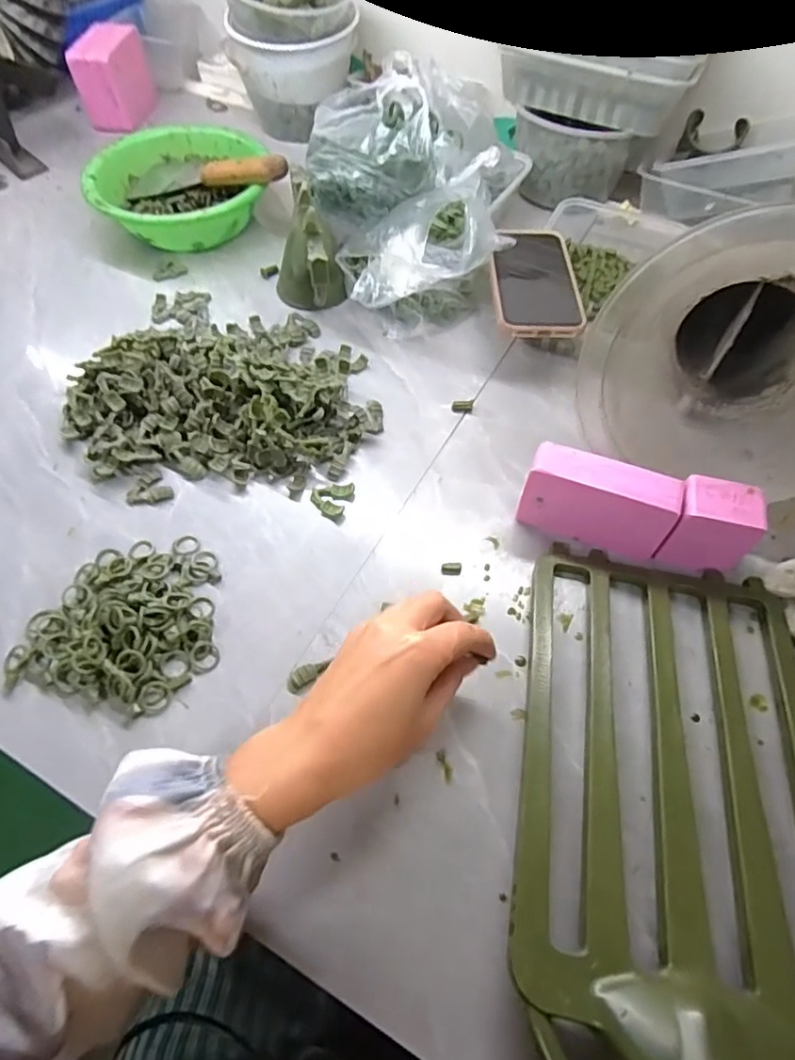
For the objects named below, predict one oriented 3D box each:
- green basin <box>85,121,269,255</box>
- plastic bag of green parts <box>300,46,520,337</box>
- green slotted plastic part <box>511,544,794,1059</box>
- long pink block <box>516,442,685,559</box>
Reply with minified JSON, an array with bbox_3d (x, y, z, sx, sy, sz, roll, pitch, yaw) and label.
[{"bbox_3d":[-0.242,-0.394,0.668,0.182,0.063,0.185,0,58,-1],"label":"green basin"},{"bbox_3d":[0.005,-0.333,0.595,0.181,0.140,0.256,2,58,0],"label":"plastic bag of green parts"},{"bbox_3d":[0.165,0.150,0.335,0.179,0.070,0.325,11,59,6],"label":"green slotted plastic part"},{"bbox_3d":[0.152,-0.020,0.442,0.107,0.072,0.030,18,59,10],"label":"long pink block"}]

